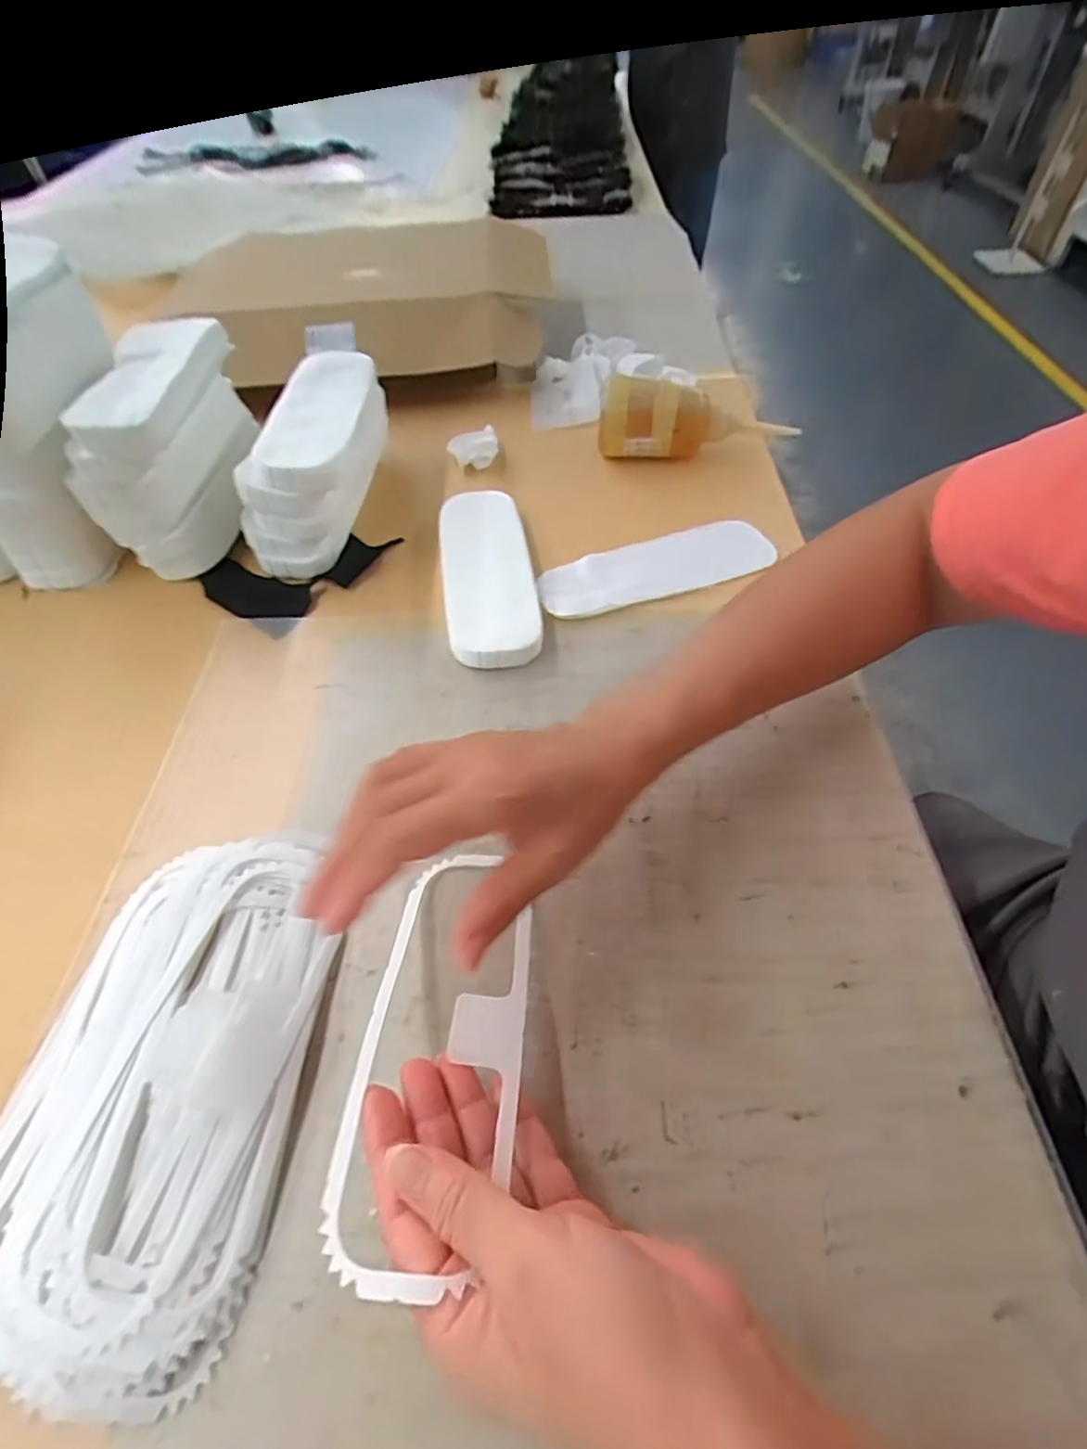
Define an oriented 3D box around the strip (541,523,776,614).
[{"bbox_3d":[0.090,-0.126,0.499,0.195,0.012,0.066,-17,55,-13],"label":"strip"}]

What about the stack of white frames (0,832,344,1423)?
[{"bbox_3d":[-0.173,0.154,0.289,0.121,0.028,0.217,3,53,5],"label":"stack of white frames"}]

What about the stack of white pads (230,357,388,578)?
[{"bbox_3d":[-0.187,-0.224,0.531,0.090,0.098,0.189,0,53,3],"label":"stack of white pads"}]

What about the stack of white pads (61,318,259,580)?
[{"bbox_3d":[-0.304,-0.228,0.517,0.078,0.137,0.175,0,53,3],"label":"stack of white pads"}]

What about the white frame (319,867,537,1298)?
[{"bbox_3d":[-0.040,0.131,0.270,0.068,0.022,0.174,17,41,-9],"label":"white frame"}]

